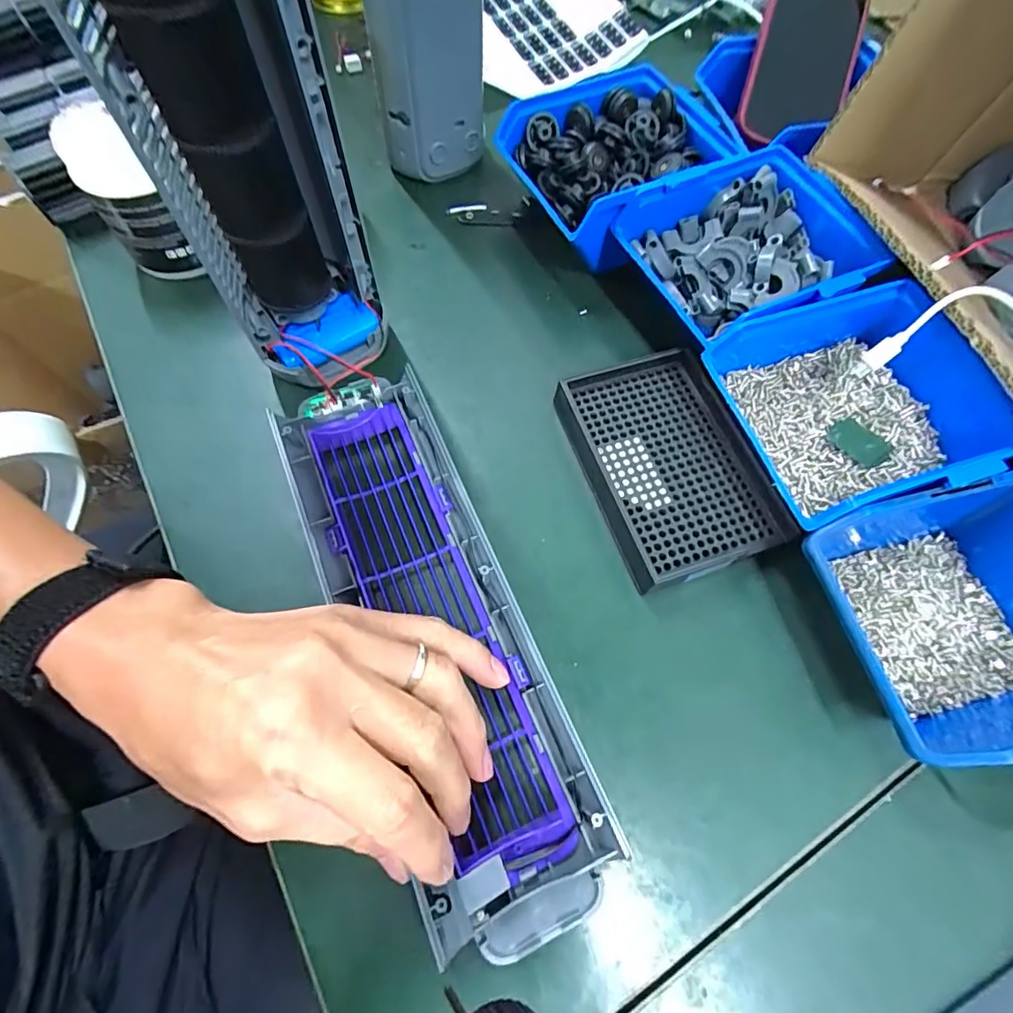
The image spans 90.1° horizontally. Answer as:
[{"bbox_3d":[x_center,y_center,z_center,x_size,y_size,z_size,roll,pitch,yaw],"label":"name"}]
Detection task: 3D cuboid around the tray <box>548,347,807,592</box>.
[{"bbox_3d":[0.096,-0.025,0.306,0.099,0.026,0.135,-18,68,-9],"label":"tray"}]

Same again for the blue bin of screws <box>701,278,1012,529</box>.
[{"bbox_3d":[0.199,-0.055,0.288,0.141,0.053,0.119,-16,68,-9],"label":"blue bin of screws"}]

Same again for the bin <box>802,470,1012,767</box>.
[{"bbox_3d":[0.230,0.054,0.249,0.137,0.063,0.120,-10,67,-6],"label":"bin"}]

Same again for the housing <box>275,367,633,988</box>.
[{"bbox_3d":[-0.044,0.050,0.263,0.084,0.035,0.300,-23,68,-11],"label":"housing"}]

